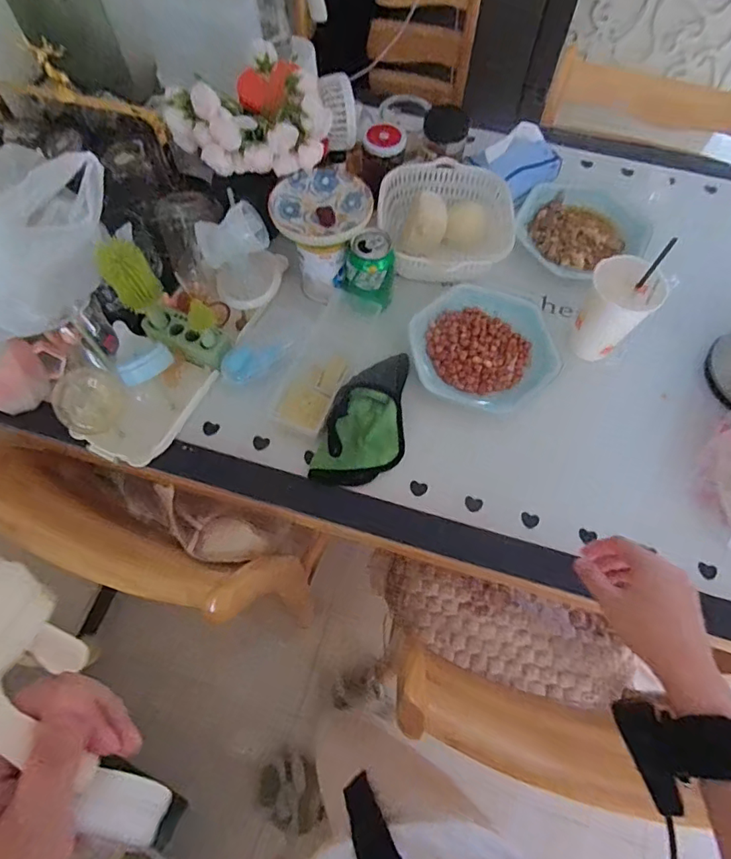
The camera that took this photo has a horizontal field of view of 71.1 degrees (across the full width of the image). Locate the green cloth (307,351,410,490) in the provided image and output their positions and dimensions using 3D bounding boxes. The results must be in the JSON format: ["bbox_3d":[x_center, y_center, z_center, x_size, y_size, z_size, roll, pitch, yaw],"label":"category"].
[{"bbox_3d":[0.010,-0.017,0.653,0.096,0.043,0.199,20,66,8],"label":"green cloth"}]

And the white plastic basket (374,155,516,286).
[{"bbox_3d":[0.120,-0.316,0.776,0.191,0.075,0.180,4,65,0],"label":"white plastic basket"}]

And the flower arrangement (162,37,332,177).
[{"bbox_3d":[-0.139,-0.391,0.631,0.170,0.082,0.165,-33,70,-16],"label":"flower arrangement"}]

